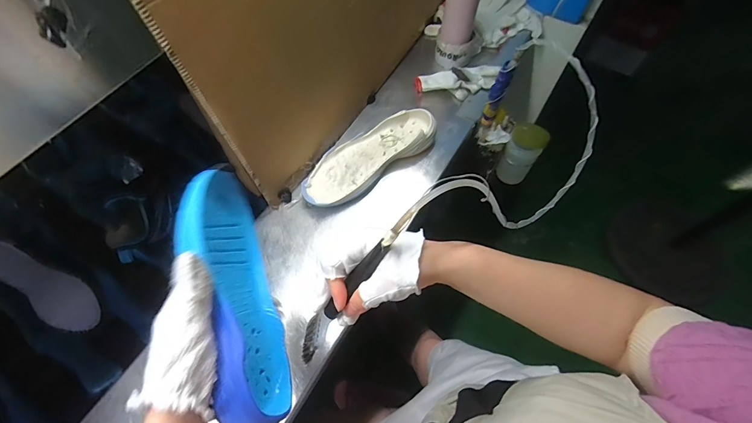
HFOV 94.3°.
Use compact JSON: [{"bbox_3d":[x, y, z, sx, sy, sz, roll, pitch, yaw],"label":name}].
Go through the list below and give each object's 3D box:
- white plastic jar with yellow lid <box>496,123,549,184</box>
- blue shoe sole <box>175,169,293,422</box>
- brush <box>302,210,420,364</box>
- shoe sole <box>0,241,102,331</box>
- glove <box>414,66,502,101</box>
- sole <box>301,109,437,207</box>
[{"bbox_3d":[0.315,-0.125,0.770,0.077,0.142,0.062,25,61,15],"label":"white plastic jar with yellow lid"},{"bbox_3d":[-0.129,0.075,0.322,0.049,0.083,0.221,-15,85,-10],"label":"blue shoe sole"},{"bbox_3d":[-0.022,0.068,0.318,0.025,0.018,0.185,43,113,16],"label":"brush"},{"bbox_3d":[-0.539,0.117,0.560,0.204,0.013,0.065,41,67,-9],"label":"shoe sole"},{"bbox_3d":[0.173,-0.271,0.738,0.171,0.033,0.074,-15,58,-9],"label":"glove"},{"bbox_3d":[-0.014,-0.102,0.637,0.271,0.049,0.106,-31,62,-18],"label":"sole"}]

